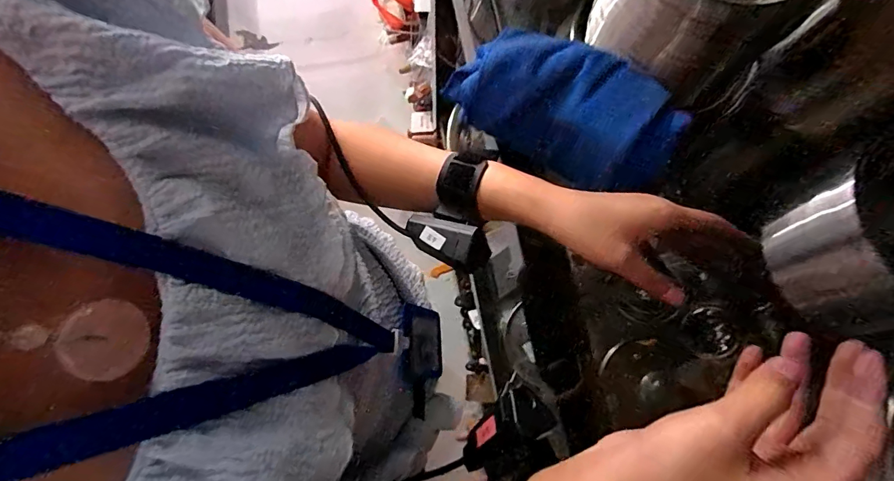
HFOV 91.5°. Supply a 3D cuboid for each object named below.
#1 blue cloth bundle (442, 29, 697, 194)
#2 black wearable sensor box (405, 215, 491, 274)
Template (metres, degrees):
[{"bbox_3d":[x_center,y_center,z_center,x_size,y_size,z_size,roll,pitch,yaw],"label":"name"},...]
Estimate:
[{"bbox_3d":[0.104,-0.124,0.389,0.196,0.114,0.055,26,51,3],"label":"blue cloth bundle"},{"bbox_3d":[-0.003,-0.001,0.344,0.077,0.017,0.032,25,75,32],"label":"black wearable sensor box"}]

